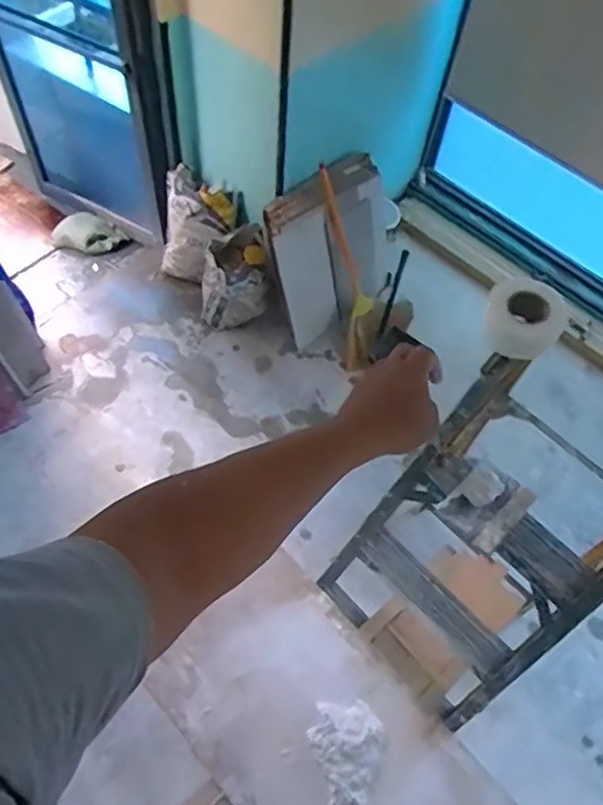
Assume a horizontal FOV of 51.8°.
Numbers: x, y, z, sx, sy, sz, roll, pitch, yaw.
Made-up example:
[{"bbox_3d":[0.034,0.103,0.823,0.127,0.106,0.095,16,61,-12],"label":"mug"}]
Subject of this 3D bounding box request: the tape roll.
[{"bbox_3d":[0.304,-0.115,0.855,0.102,0.070,0.085,19,59,8],"label":"tape roll"}]

